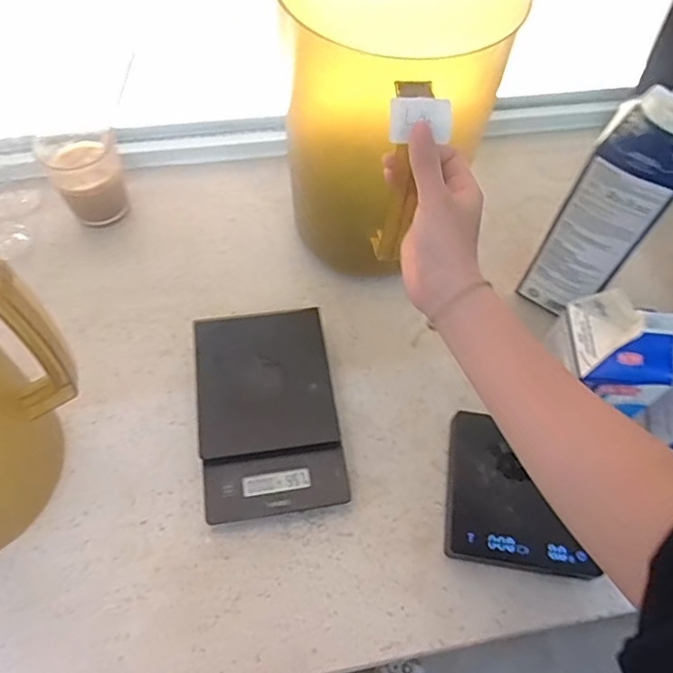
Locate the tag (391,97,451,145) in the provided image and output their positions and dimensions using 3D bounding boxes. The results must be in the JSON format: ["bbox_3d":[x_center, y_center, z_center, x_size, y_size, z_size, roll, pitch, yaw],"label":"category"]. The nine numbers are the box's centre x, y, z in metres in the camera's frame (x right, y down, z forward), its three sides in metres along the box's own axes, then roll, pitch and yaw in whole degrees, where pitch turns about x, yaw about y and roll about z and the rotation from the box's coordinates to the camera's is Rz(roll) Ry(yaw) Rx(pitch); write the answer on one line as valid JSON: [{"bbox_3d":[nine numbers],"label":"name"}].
[{"bbox_3d":[0.055,-0.141,0.373,0.039,0.006,0.030,-1,98,-12],"label":"tag"}]

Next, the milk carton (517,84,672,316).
[{"bbox_3d":[0.237,-0.111,0.498,0.074,0.226,0.069,39,66,16],"label":"milk carton"}]

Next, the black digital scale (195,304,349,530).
[{"bbox_3d":[-0.062,0.065,0.513,0.119,0.031,0.185,-8,62,-8],"label":"black digital scale"}]

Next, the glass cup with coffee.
[{"bbox_3d":[-0.258,-0.166,0.600,0.071,0.088,0.070,2,61,-3],"label":"glass cup with coffee"}]

